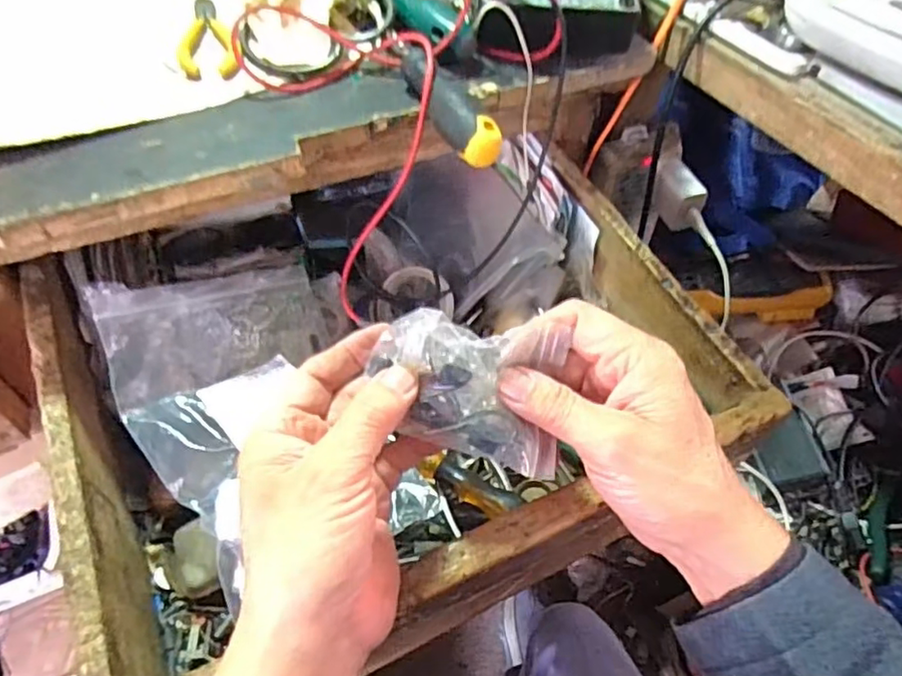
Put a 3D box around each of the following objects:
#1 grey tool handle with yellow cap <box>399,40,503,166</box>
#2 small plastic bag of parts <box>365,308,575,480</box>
[{"bbox_3d":[-0.003,-0.141,0.367,0.026,0.024,0.096,-20,57,-20],"label":"grey tool handle with yellow cap"},{"bbox_3d":[0.009,0.024,0.299,0.095,0.025,0.069,12,86,-17],"label":"small plastic bag of parts"}]

